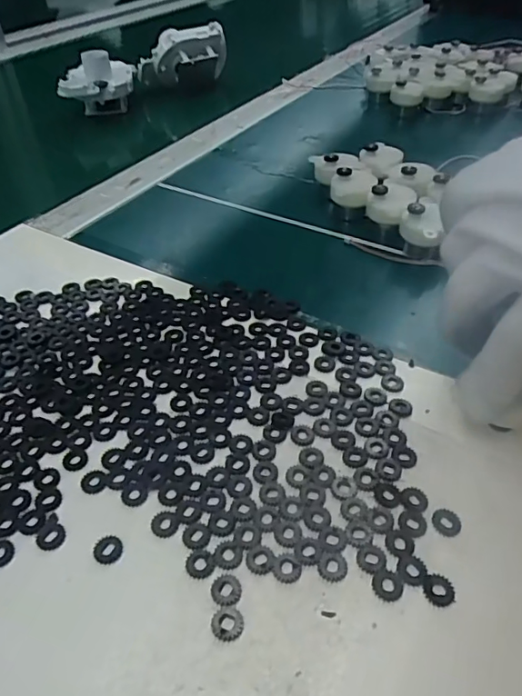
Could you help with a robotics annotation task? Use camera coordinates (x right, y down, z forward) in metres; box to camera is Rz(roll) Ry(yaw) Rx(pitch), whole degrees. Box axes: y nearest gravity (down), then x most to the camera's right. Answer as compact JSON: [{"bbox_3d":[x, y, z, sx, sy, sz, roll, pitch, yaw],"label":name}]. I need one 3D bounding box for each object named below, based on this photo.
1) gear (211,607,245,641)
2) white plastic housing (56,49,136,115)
[{"bbox_3d":[-0.011,0.093,0.174,0.011,0.004,0.010,-1,44,1],"label":"gear"},{"bbox_3d":[-0.170,-0.278,0.538,0.070,0.056,0.081,-7,44,-6],"label":"white plastic housing"}]

